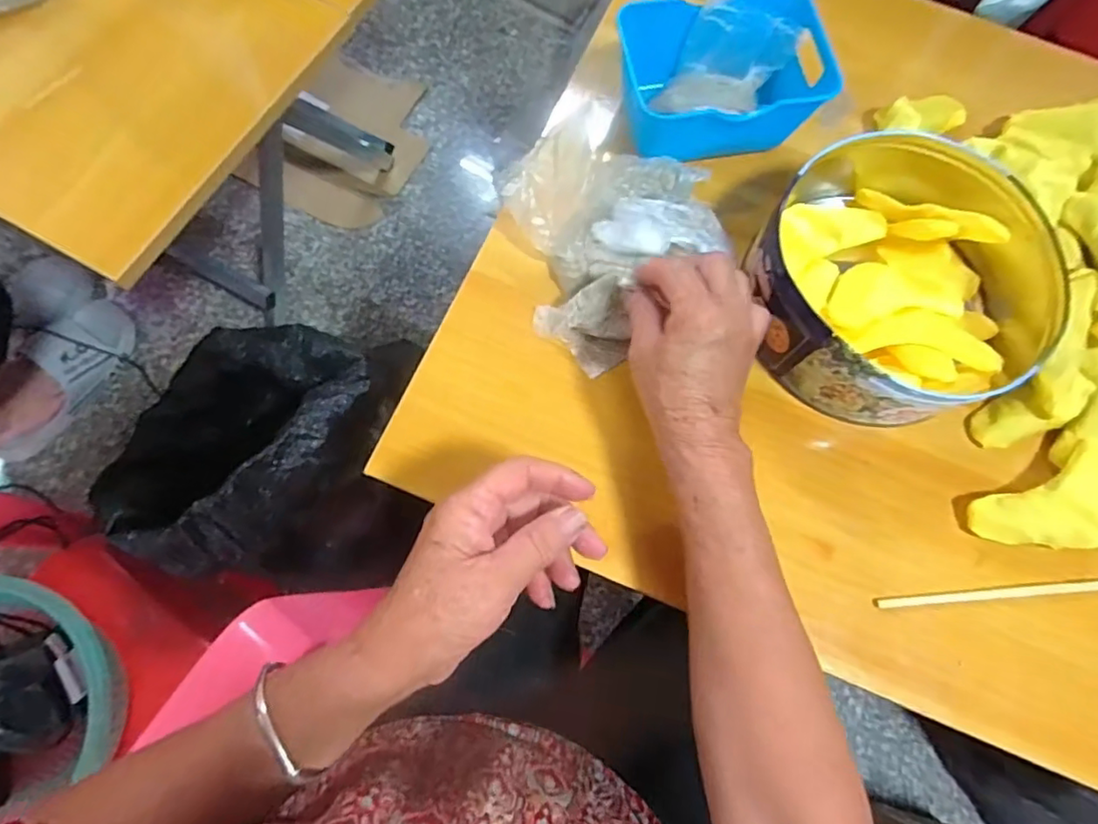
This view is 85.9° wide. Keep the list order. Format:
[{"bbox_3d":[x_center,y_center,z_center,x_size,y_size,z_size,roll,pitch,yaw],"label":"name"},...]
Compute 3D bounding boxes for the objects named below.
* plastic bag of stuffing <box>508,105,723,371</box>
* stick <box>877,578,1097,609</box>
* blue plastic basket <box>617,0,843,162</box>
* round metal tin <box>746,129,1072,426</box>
[{"bbox_3d":[0.055,-0.122,0.413,0.142,0.071,0.153,-14,77,-5],"label":"plastic bag of stuffing"},{"bbox_3d":[0.326,0.118,0.391,0.220,0.006,0.009,-3,70,-6],"label":"stick"},{"bbox_3d":[0.130,-0.258,0.452,0.151,0.053,0.108,-7,71,-7],"label":"blue plastic basket"},{"bbox_3d":[0.245,-0.090,0.411,0.184,0.067,0.193,2,70,-4],"label":"round metal tin"}]

